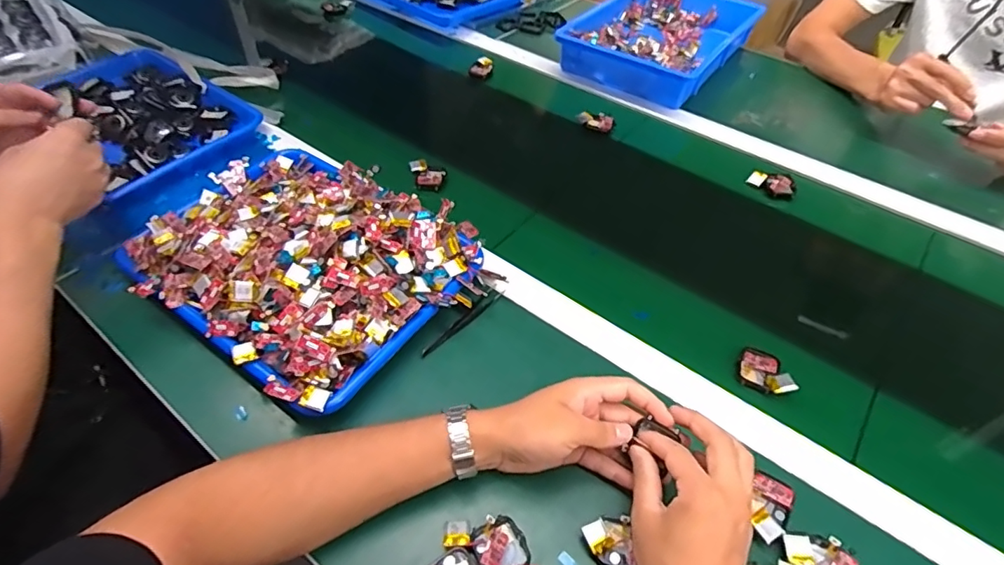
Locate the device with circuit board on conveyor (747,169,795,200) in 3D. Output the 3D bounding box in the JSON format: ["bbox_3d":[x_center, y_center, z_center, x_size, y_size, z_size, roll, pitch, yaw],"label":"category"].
[{"bbox_3d":[0.371,-0.136,0.715,0.045,0.012,0.060,-33,57,-26],"label":"device with circuit board on conveyor"}]

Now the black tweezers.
[{"bbox_3d":[-0.041,0.038,0.553,0.010,0.018,0.114,37,58,27],"label":"black tweezers"}]

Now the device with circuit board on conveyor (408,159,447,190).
[{"bbox_3d":[-0.100,-0.147,0.703,0.046,0.020,0.049,4,49,2],"label":"device with circuit board on conveyor"}]

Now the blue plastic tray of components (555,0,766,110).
[{"bbox_3d":[0.287,-0.440,0.942,0.244,0.058,0.357,31,55,23],"label":"blue plastic tray of components"}]

